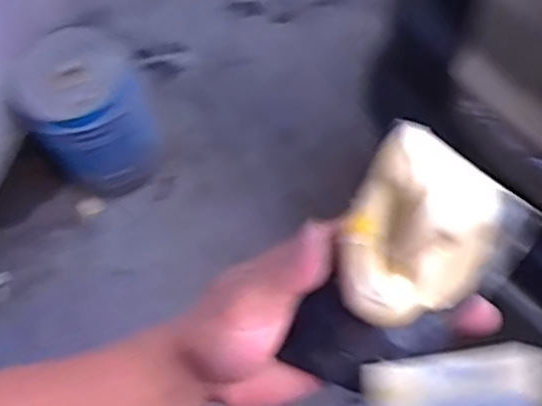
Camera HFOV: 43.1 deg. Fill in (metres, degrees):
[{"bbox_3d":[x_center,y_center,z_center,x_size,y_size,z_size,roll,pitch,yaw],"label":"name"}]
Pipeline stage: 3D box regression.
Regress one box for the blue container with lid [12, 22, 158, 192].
[{"bbox_3d":[-0.411,-0.178,1.556,0.245,0.345,0.245,-2,63,5],"label":"blue container with lid"}]

